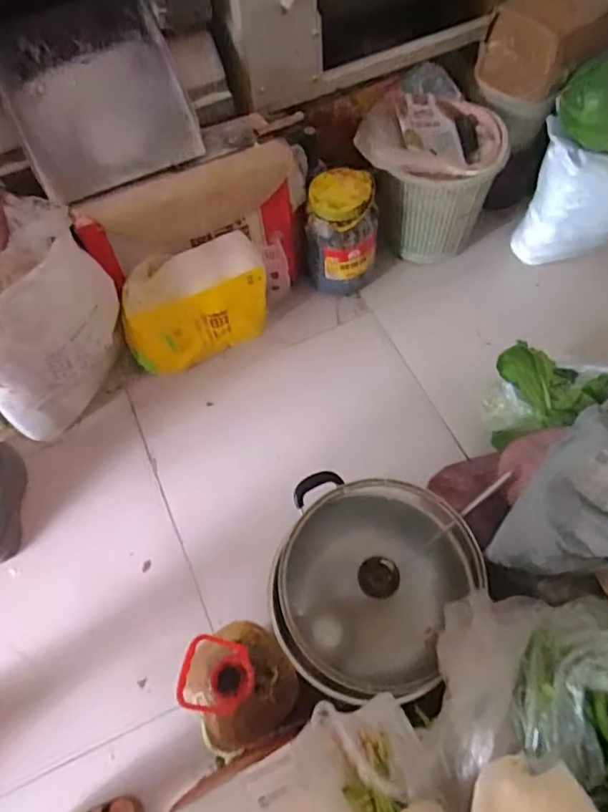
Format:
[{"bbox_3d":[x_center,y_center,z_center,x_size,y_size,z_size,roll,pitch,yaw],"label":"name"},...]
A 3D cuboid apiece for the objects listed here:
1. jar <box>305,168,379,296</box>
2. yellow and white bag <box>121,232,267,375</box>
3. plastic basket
[{"bbox_3d":[0.080,-0.397,1.313,0.164,0.269,0.144,-6,64,1],"label":"jar"},{"bbox_3d":[-0.239,-0.210,1.253,0.316,0.268,0.117,-17,64,-4],"label":"yellow and white bag"},{"bbox_3d":[0.287,-0.514,1.333,0.306,0.340,0.239,17,66,12],"label":"plastic basket"}]

